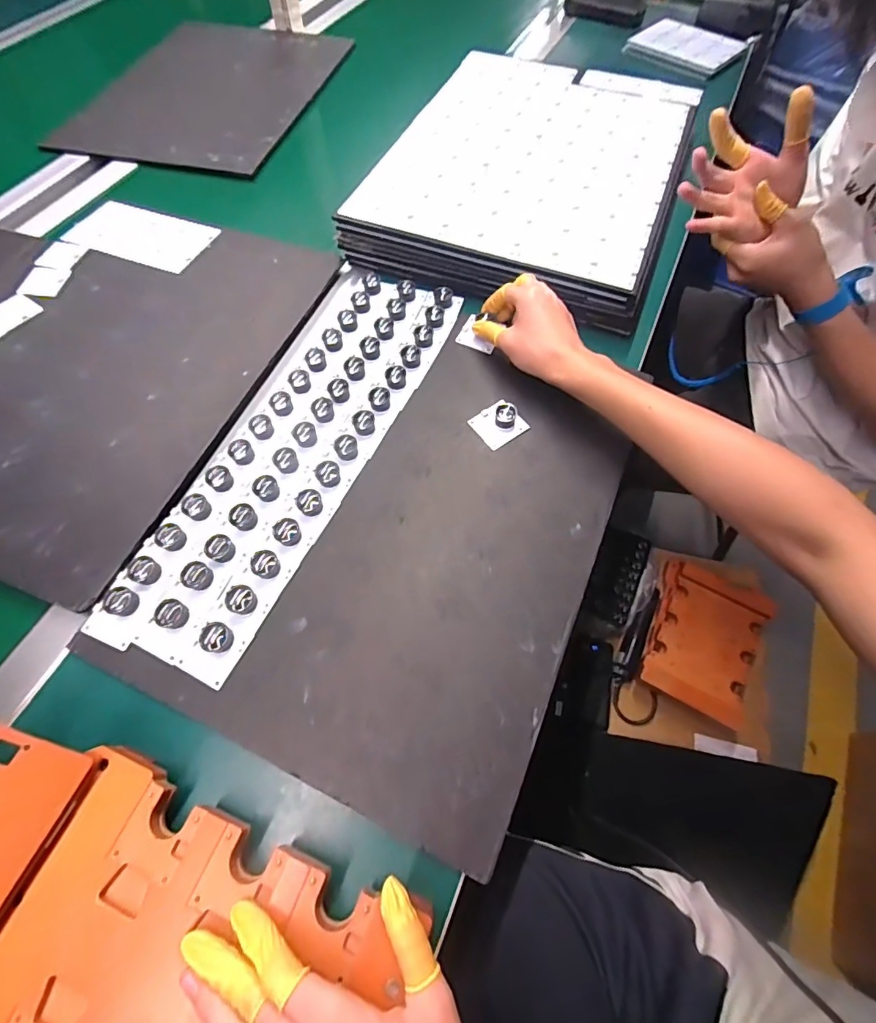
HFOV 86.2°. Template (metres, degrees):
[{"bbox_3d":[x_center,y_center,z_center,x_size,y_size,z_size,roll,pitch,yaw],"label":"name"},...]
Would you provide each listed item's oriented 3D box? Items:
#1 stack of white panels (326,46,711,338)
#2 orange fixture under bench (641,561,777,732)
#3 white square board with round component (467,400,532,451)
[{"bbox_3d":[0.132,-0.466,0.637,0.366,0.054,0.469,19,65,9],"label":"stack of white panels"},{"bbox_3d":[0.497,0.233,0.866,0.193,0.045,0.267,25,66,11],"label":"orange fixture under bench"},{"bbox_3d":[0.061,-0.092,0.474,0.047,0.021,0.044,-32,69,-15],"label":"white square board with round component"}]

